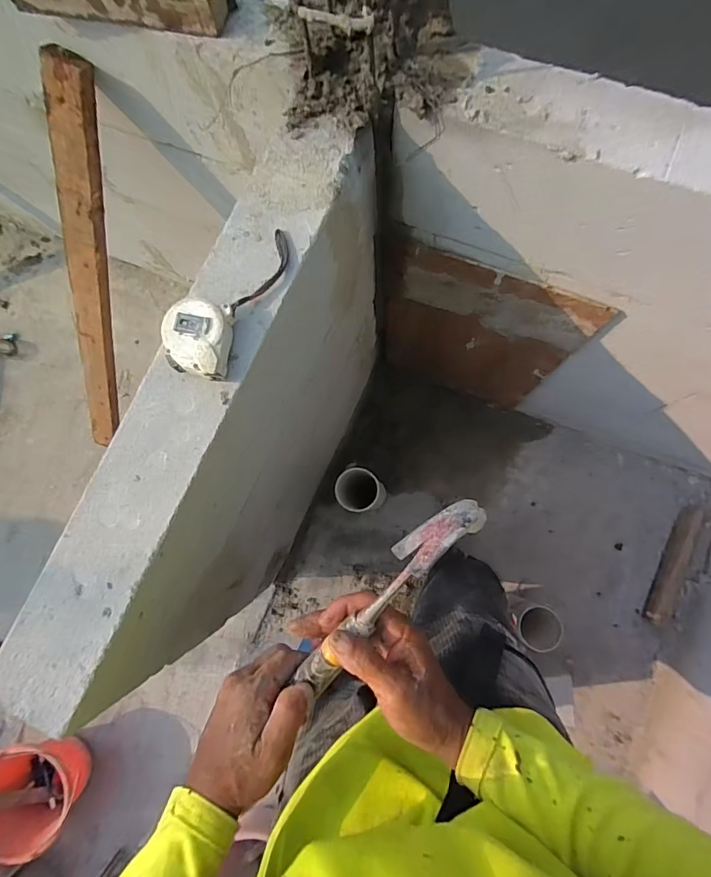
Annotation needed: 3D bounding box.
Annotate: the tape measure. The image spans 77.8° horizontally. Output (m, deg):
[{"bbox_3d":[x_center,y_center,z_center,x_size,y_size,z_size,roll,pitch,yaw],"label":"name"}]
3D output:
[{"bbox_3d":[-0.131,-0.144,0.443,0.072,0.032,0.174,24,83,7],"label":"tape measure"}]

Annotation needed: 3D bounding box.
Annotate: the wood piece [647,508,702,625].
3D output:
[{"bbox_3d":[0.834,0.313,1.141,0.061,0.041,0.296,23,83,7],"label":"wood piece"}]

